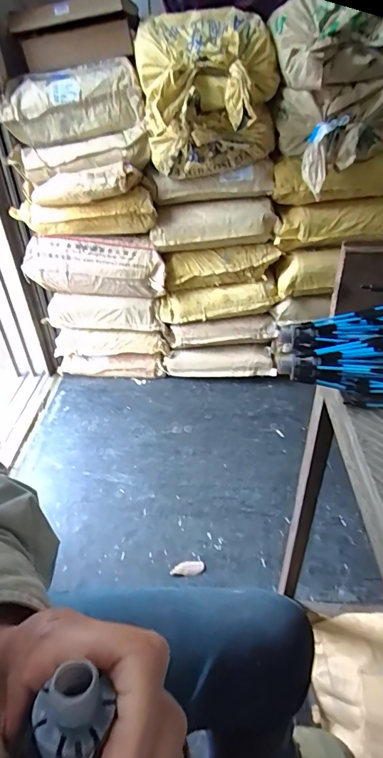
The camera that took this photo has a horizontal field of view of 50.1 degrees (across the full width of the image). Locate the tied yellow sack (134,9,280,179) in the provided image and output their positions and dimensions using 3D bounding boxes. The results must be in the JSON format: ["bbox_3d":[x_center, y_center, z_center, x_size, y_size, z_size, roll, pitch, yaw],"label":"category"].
[{"bbox_3d":[0.051,-0.783,1.151,0.382,0.357,0.270,-4,37,-2],"label":"tied yellow sack"}]

